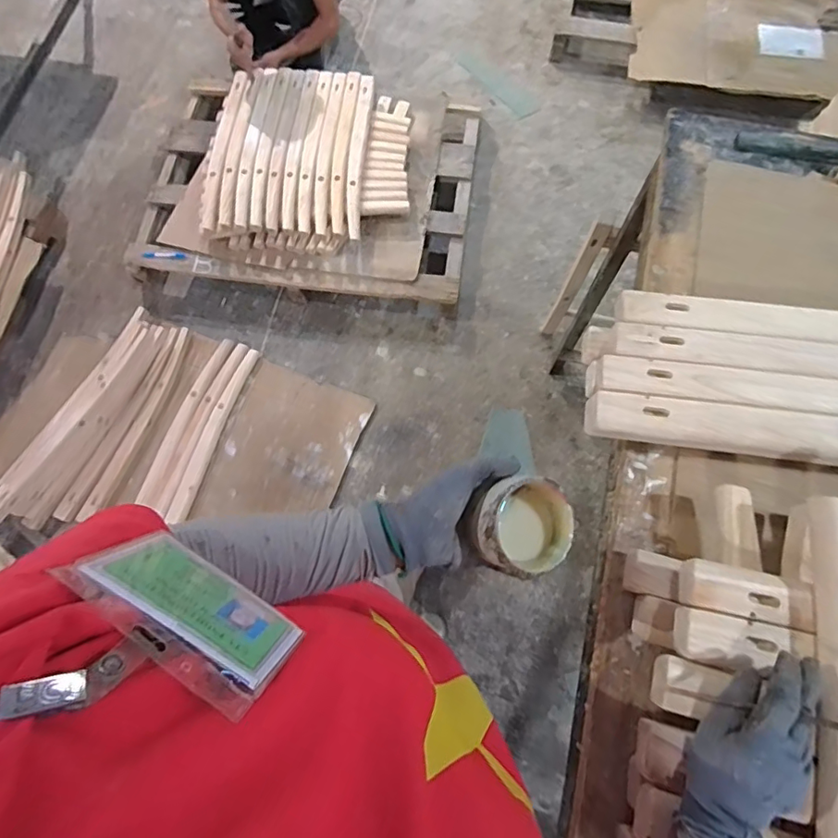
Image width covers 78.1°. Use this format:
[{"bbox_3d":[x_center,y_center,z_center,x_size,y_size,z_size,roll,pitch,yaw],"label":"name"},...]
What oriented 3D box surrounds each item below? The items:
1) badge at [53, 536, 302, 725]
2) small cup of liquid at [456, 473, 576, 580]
[{"bbox_3d":[-0.105,0.088,0.243,0.098,0.081,0.011,33,95,5],"label":"badge"},{"bbox_3d":[0.090,0.094,0.445,0.088,0.058,0.076,-28,72,-8],"label":"small cup of liquid"}]

